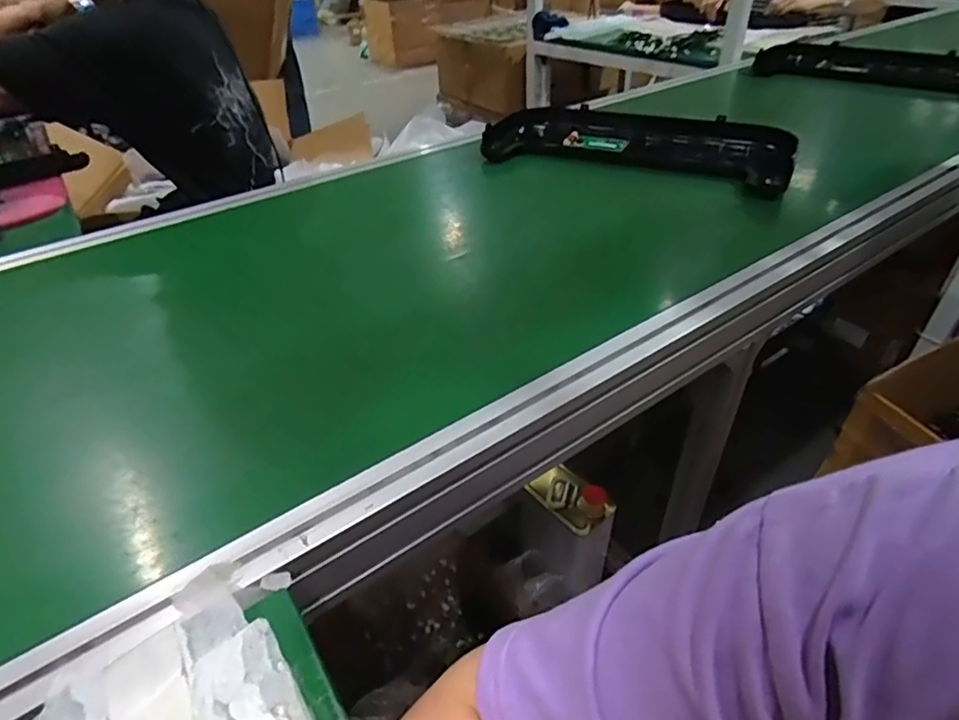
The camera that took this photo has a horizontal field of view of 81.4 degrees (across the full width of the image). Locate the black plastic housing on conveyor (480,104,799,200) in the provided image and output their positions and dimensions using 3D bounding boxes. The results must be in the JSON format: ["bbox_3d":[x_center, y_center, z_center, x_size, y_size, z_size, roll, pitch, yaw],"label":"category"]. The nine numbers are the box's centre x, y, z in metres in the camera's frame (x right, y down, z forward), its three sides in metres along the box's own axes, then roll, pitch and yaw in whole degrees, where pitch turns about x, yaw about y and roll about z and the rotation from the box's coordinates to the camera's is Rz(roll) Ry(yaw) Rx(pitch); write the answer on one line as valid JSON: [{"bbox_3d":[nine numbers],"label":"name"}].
[{"bbox_3d":[0.253,-0.358,0.947,0.506,0.065,0.214,18,43,23],"label":"black plastic housing on conveyor"}]

